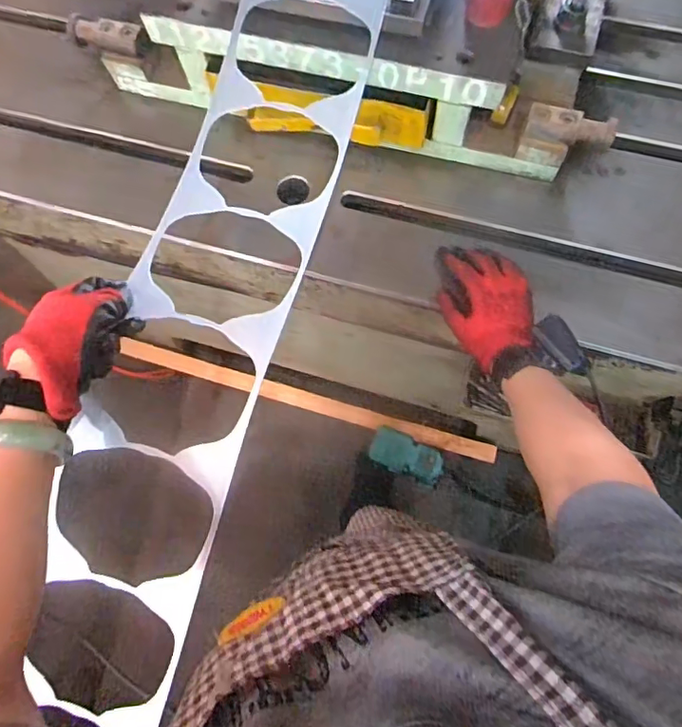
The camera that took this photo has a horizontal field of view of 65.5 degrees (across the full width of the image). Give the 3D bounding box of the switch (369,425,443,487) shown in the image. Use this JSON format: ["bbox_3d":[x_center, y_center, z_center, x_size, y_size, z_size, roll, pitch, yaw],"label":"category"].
[{"bbox_3d":[0.185,0.256,1.449,0.213,0.067,0.101,28,75,-4],"label":"switch"}]

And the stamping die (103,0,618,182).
[{"bbox_3d":[0.022,-0.495,0.665,0.681,0.292,0.437,12,73,6],"label":"stamping die"}]

